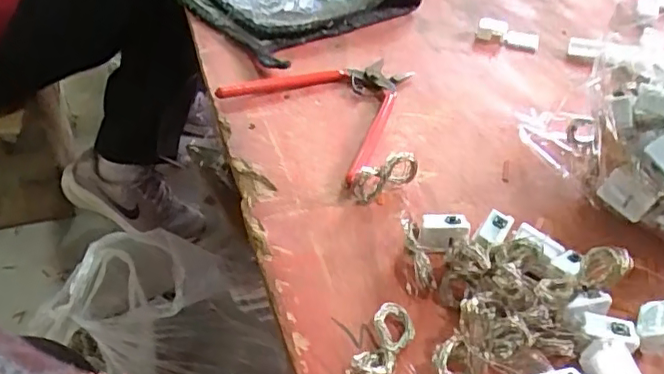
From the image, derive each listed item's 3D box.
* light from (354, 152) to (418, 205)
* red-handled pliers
[{"bbox_3d":[0.034,-0.007,0.372,0.048,0.019,0.016,-25,50,-28],"label":"light"},{"bbox_3d":[0.007,-0.068,0.437,0.123,0.015,0.131,33,49,27],"label":"red-handled pliers"}]

